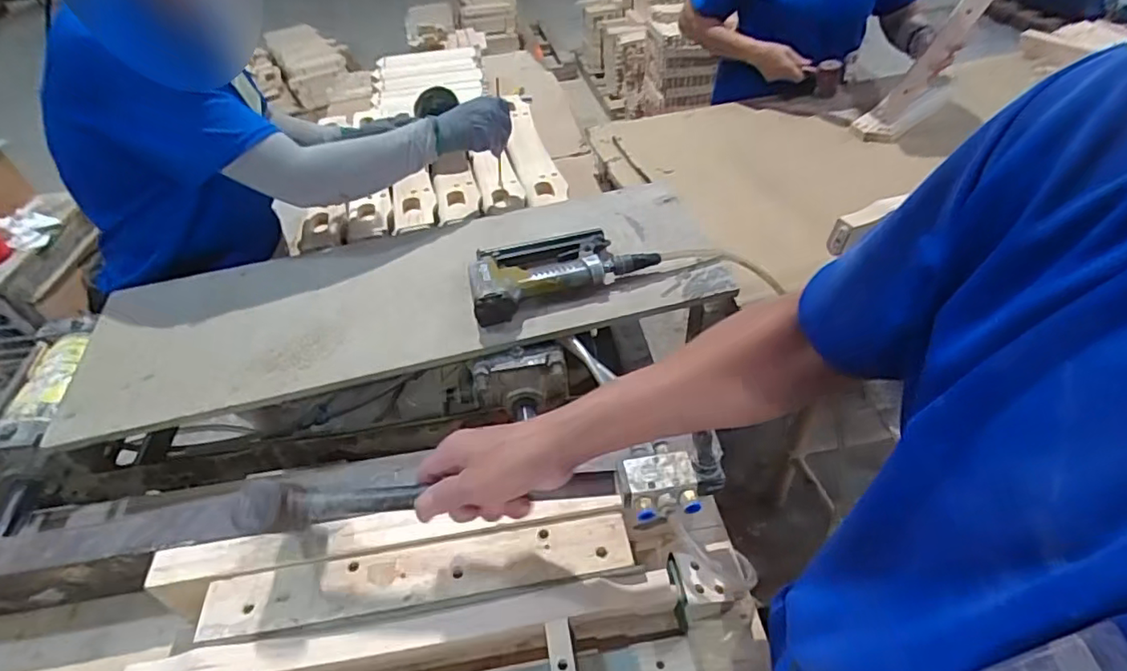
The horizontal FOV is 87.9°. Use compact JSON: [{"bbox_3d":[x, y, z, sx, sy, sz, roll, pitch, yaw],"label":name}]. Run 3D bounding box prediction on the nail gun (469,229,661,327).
[{"bbox_3d":[-0.016,-0.093,0.769,0.234,0.051,0.127,-19,46,-15],"label":"nail gun"}]

